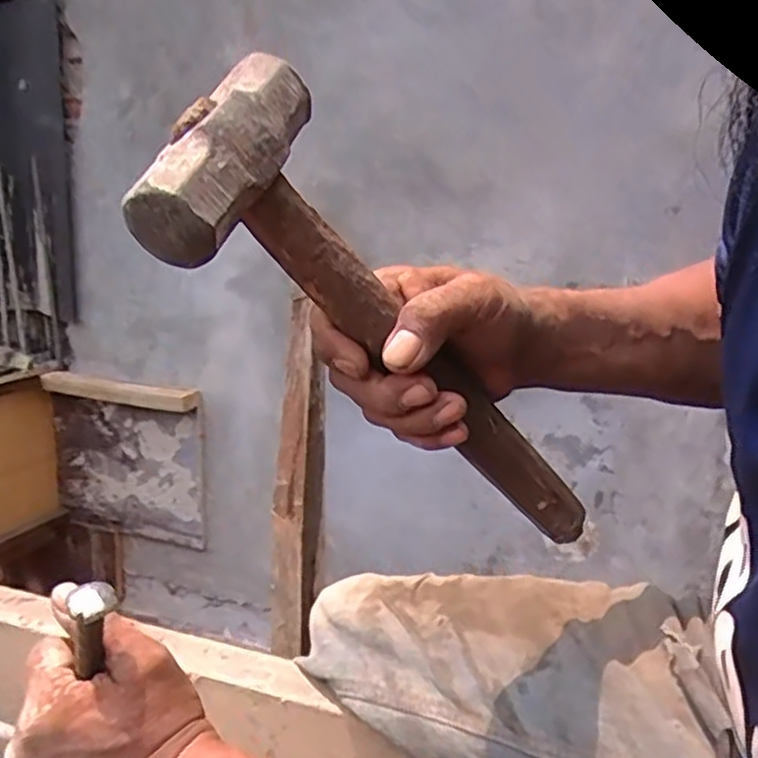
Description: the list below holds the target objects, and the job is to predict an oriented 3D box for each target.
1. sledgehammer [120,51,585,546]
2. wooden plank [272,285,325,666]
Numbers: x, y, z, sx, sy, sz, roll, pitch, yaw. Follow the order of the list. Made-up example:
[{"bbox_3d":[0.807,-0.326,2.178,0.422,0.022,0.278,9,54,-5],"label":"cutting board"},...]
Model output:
[{"bbox_3d":[0.018,-0.007,0.344,0.306,0.097,0.046,47,-16,-33],"label":"sledgehammer"},{"bbox_3d":[-0.103,0.132,0.864,0.055,0.431,0.058,5,13,12],"label":"wooden plank"}]

